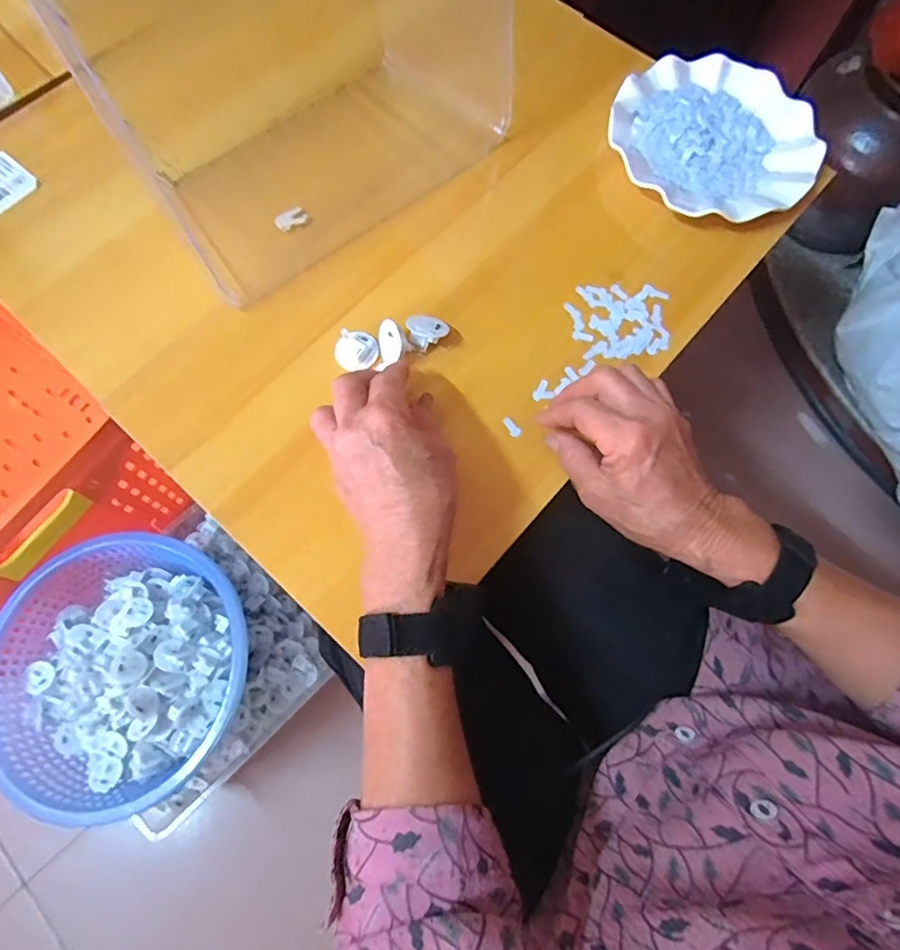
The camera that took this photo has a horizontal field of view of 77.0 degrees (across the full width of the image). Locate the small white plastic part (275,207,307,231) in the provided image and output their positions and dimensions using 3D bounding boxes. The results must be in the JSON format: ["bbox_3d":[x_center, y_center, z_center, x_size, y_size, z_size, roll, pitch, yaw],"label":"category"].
[{"bbox_3d":[-0.135,-0.219,0.482,0.027,0.005,0.014,-31,75,-11],"label":"small white plastic part"}]

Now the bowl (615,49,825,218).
[{"bbox_3d":[0.239,-0.305,0.518,0.179,0.027,0.177,0,71,-1],"label":"bowl"}]

